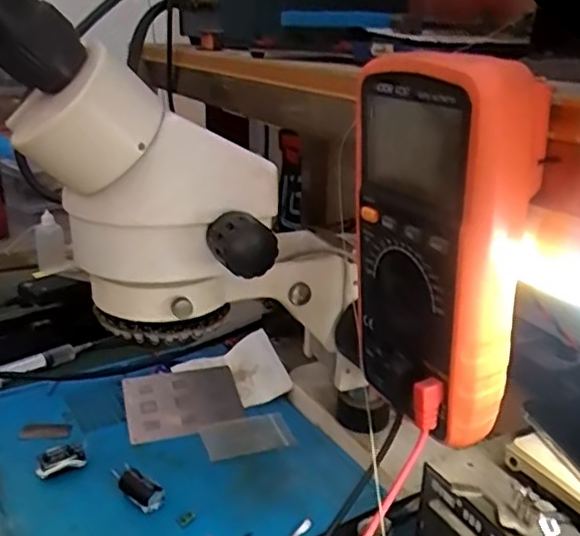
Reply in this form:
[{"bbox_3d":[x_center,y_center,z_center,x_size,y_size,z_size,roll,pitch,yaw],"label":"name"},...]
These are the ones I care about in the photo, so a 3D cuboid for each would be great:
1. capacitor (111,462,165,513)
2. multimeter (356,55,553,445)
[{"bbox_3d":[-0.111,0.158,0.455,0.045,0.018,0.015,19,27,38],"label":"capacitor"},{"bbox_3d":[0.069,-0.012,0.302,0.046,0.169,0.082,-7,22,-21],"label":"multimeter"}]

